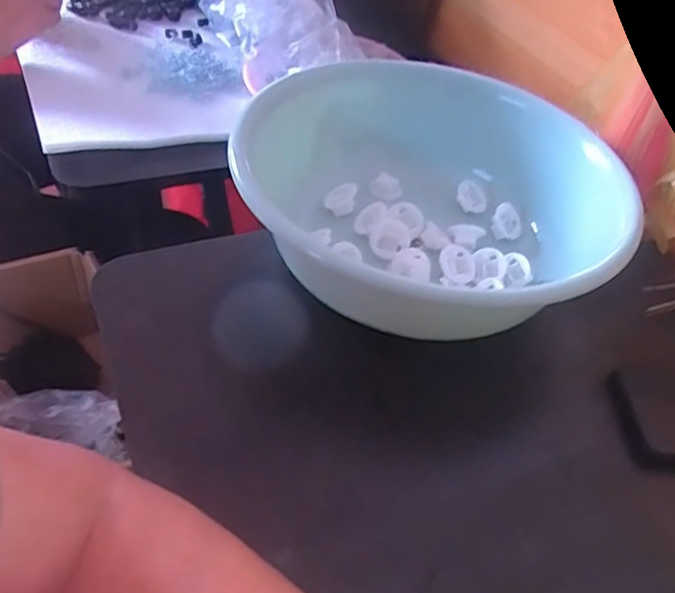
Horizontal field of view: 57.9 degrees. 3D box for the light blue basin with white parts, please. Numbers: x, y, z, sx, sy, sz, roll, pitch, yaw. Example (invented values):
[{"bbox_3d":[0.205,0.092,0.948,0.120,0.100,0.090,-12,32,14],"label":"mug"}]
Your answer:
[{"bbox_3d":[0.069,-0.075,0.482,0.235,0.085,0.289,-22,54,-26],"label":"light blue basin with white parts"}]

